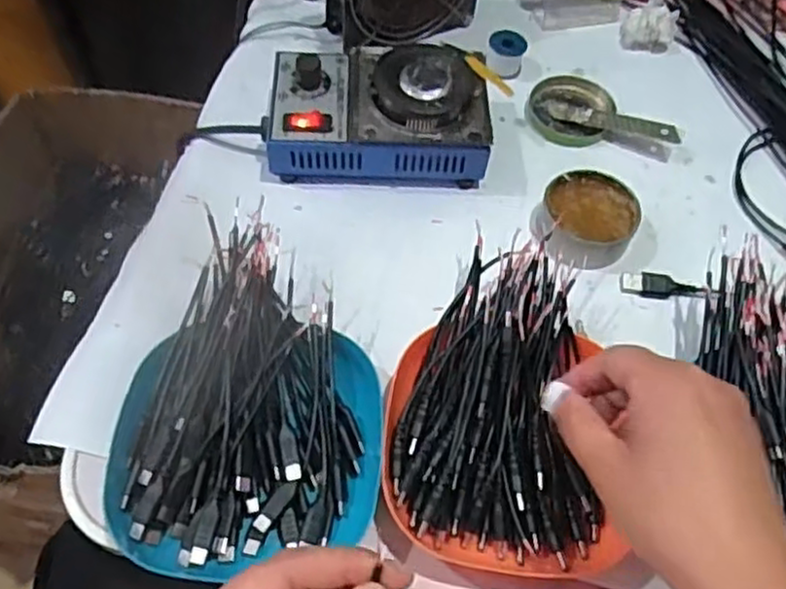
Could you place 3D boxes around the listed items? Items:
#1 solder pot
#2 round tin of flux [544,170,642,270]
[{"bbox_3d":[-0.010,-0.131,0.511,0.151,0.055,0.097,1,59,-3],"label":"solder pot"},{"bbox_3d":[0.132,-0.048,0.489,0.063,0.026,0.071,2,59,-2],"label":"round tin of flux"}]

